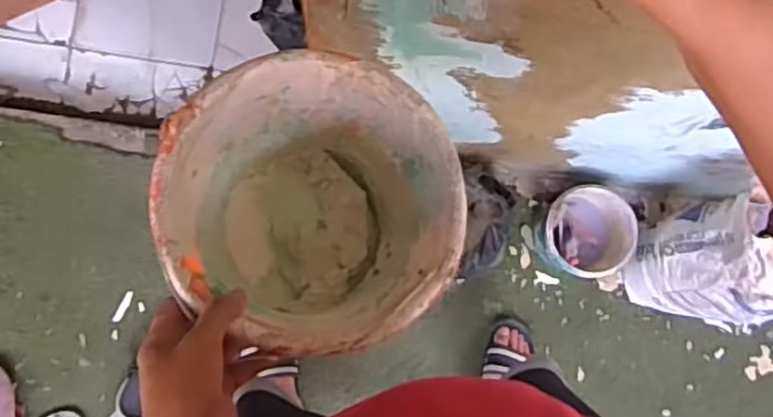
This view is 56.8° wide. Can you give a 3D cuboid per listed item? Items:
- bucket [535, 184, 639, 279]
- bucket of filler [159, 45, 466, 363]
[{"bbox_3d":[0.369,0.047,1.363,0.160,0.166,0.163,0,84,-4],"label":"bucket"},{"bbox_3d":[-0.060,-0.001,0.627,0.230,0.165,0.235,0,84,-4],"label":"bucket of filler"}]

